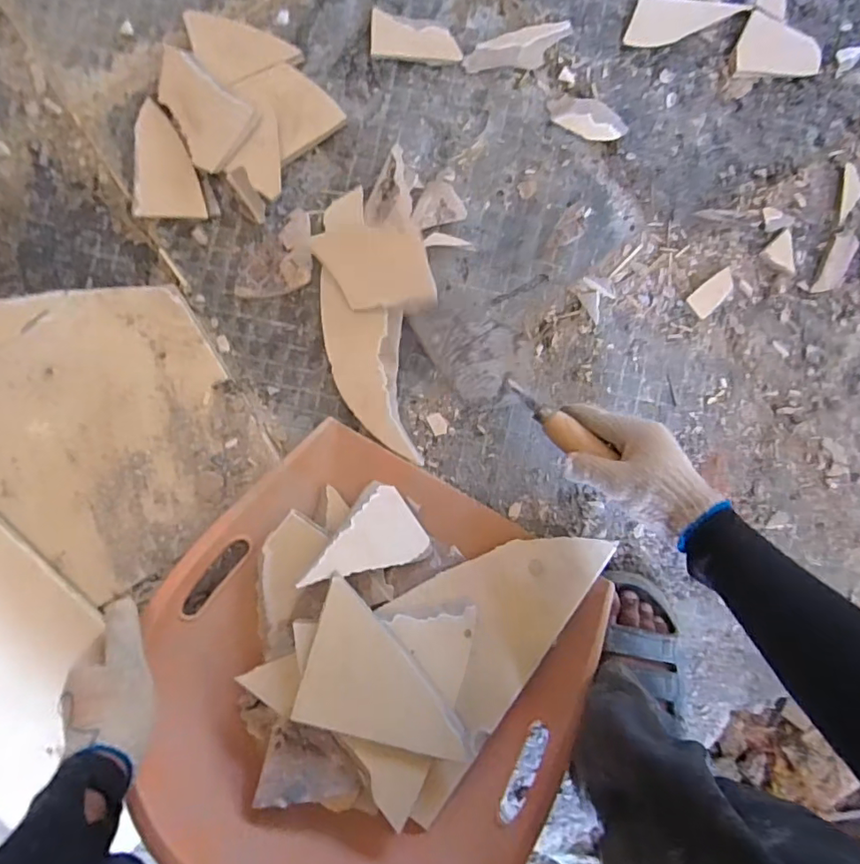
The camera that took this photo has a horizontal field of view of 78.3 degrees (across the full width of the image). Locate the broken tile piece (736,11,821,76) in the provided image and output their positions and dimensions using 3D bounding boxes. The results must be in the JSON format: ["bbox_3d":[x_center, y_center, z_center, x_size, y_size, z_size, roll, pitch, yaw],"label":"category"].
[{"bbox_3d":[0.394,-0.429,0.589,0.089,0.011,0.060,15,88,0],"label":"broken tile piece"}]

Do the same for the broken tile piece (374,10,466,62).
[{"bbox_3d":[-0.015,-0.450,0.601,0.100,0.017,0.045,3,88,-1],"label":"broken tile piece"}]

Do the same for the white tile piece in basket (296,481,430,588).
[{"bbox_3d":[-0.056,0.120,0.539,0.085,0.011,0.127,37,58,-5],"label":"white tile piece in basket"}]

